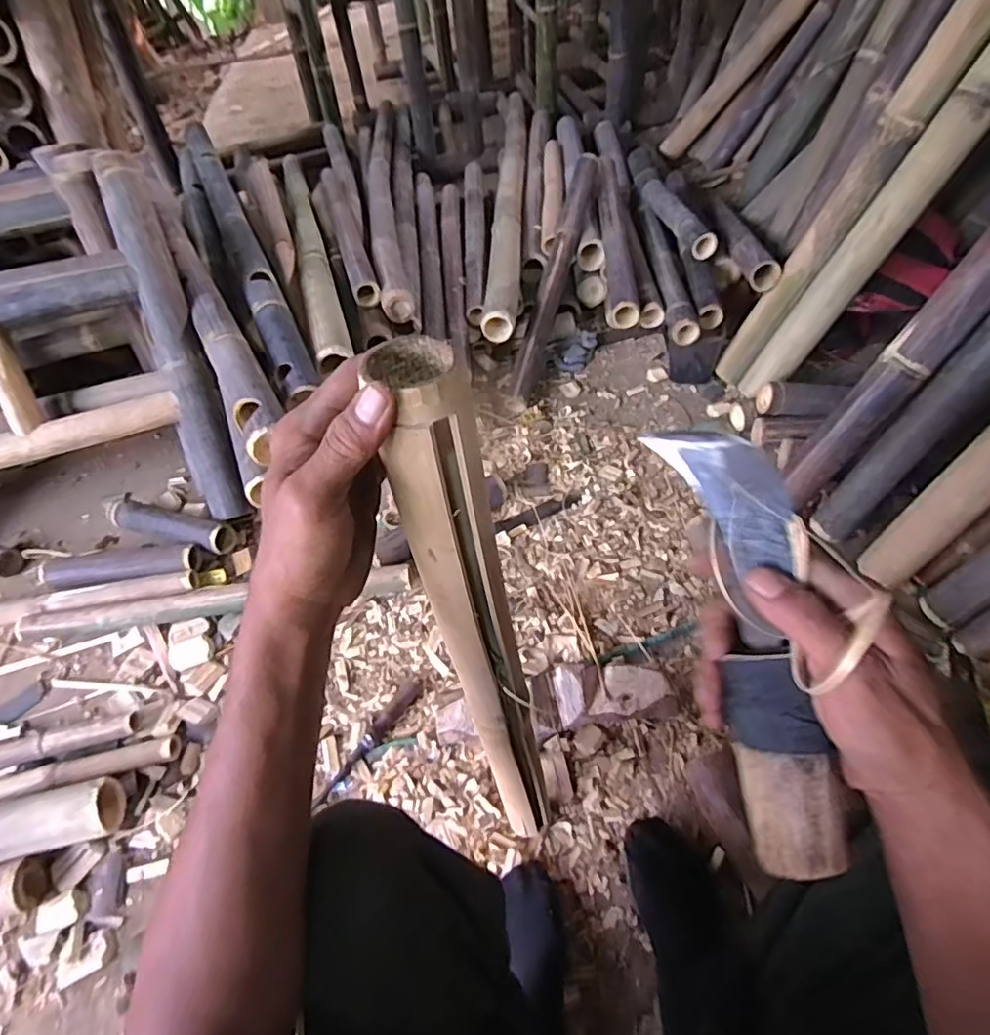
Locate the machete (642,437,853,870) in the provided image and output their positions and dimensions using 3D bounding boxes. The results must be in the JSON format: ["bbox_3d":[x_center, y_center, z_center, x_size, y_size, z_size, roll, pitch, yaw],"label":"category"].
[{"bbox_3d":[0.138,0.065,0.313,0.047,0.037,0.236,-8,83,-2],"label":"machete"}]

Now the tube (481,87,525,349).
[{"bbox_3d":[0.043,-0.955,1.681,0.082,0.070,1.479,0,50,4],"label":"tube"}]

